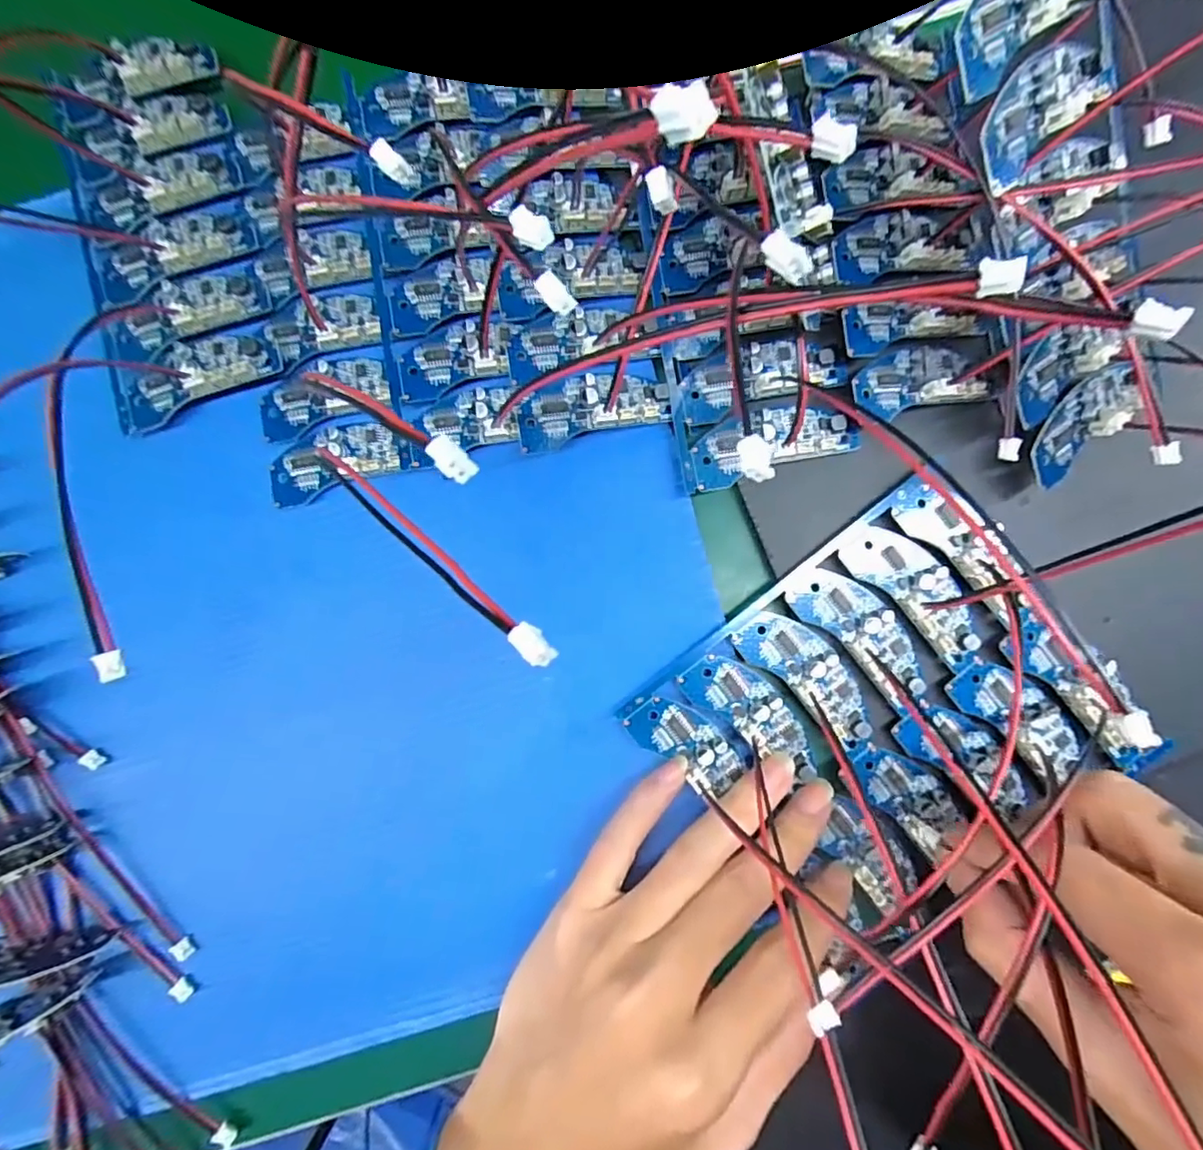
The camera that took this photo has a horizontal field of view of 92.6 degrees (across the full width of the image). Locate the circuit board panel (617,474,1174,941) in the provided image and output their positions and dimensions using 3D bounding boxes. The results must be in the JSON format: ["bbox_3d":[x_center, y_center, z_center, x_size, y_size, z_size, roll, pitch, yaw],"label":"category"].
[{"bbox_3d":[0.109,0.054,0.217,0.148,0.010,0.129,-39,89,-2],"label":"circuit board panel"}]

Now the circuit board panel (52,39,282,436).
[{"bbox_3d":[-0.172,-0.137,0.223,0.066,0.022,0.147,-14,89,-1],"label":"circuit board panel"}]

